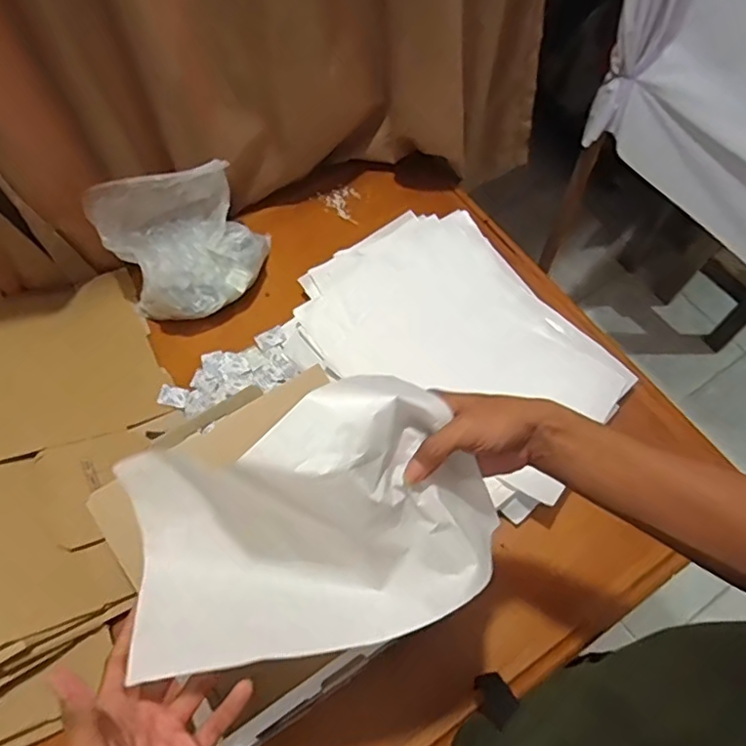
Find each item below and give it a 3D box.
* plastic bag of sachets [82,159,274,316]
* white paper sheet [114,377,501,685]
[{"bbox_3d":[-0.256,-0.185,0.807,0.208,0.149,0.161,-26,66,-12],"label":"plastic bag of sachets"},{"bbox_3d":[-0.053,0.114,0.442,0.287,0.131,0.170,-10,64,-4],"label":"white paper sheet"}]

